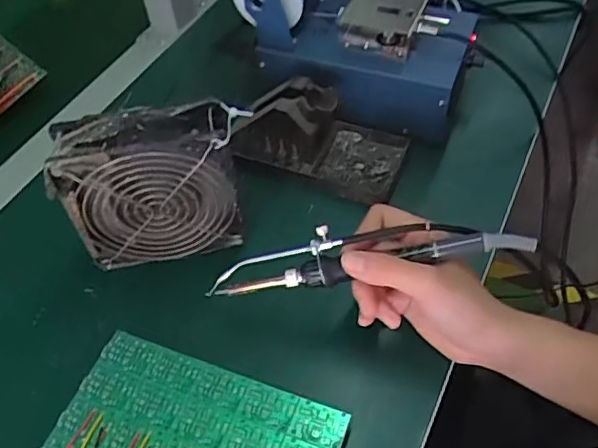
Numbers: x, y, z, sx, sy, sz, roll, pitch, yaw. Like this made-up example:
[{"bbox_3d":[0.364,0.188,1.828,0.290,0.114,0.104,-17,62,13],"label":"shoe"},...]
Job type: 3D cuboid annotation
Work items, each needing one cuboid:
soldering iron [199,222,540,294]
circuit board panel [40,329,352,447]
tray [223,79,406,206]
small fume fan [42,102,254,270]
[{"bbox_3d":[0.040,0.019,0.381,0.209,0.031,0.024,-8,50,11],"label":"soldering iron"},{"bbox_3d":[-0.067,0.136,0.369,0.172,0.005,0.101,15,54,16],"label":"circuit board panel"},{"bbox_3d":[0.021,-0.083,0.510,0.139,0.071,0.074,17,54,17],"label":"tray"},{"bbox_3d":[-0.101,-0.027,0.437,0.130,0.114,0.042,-11,51,-5],"label":"small fume fan"}]

